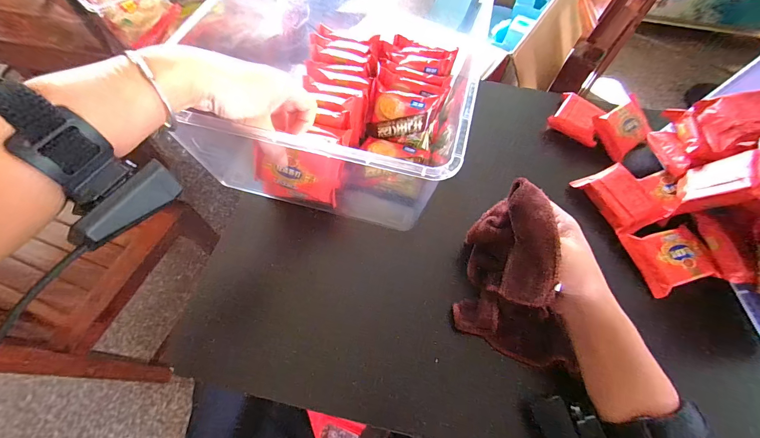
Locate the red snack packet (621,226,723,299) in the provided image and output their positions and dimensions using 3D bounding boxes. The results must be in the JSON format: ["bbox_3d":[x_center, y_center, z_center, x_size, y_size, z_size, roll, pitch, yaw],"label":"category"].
[{"bbox_3d":[0.336,0.043,0.369,0.085,0.015,0.070,-11,62,-7],"label":"red snack packet"}]

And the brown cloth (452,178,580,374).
[{"bbox_3d":[0.138,0.056,0.310,0.105,0.115,0.123,16,62,7],"label":"brown cloth"}]

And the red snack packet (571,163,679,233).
[{"bbox_3d":[0.301,-0.026,0.407,0.069,0.023,0.086,-19,63,-12],"label":"red snack packet"}]

